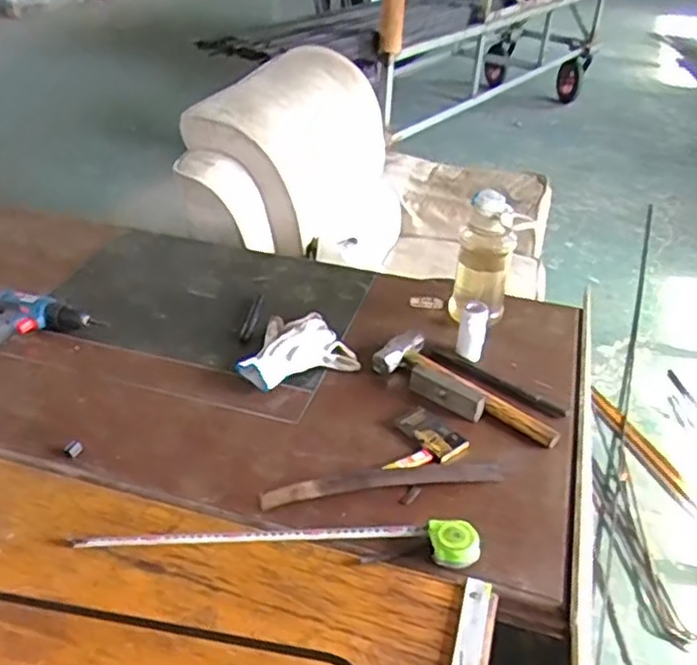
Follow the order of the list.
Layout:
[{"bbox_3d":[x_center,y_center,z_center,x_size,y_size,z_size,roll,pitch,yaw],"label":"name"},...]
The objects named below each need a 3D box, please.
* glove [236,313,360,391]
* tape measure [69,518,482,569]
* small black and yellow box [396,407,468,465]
[{"bbox_3d":[-0.100,0.031,1.191,0.190,0.046,0.149,-14,38,-22],"label":"glove"},{"bbox_3d":[-0.091,0.252,0.869,0.507,0.043,0.065,3,35,0],"label":"tape measure"},{"bbox_3d":[0.125,0.149,1.045,0.053,0.020,0.109,-23,42,-32],"label":"small black and yellow box"}]

